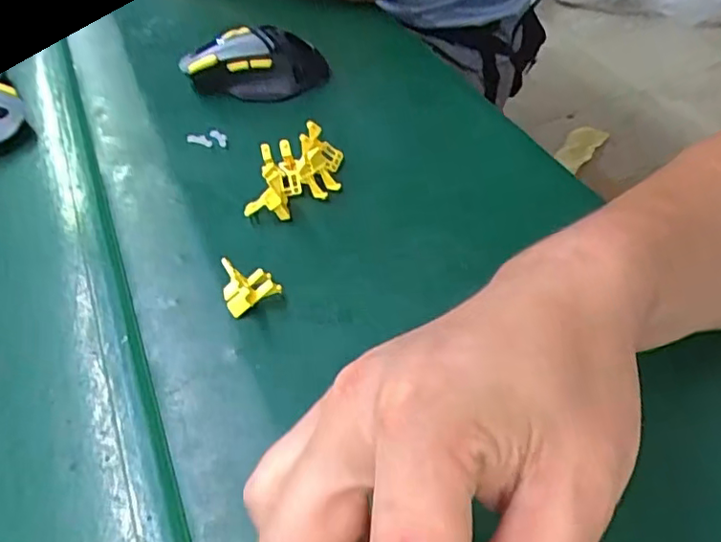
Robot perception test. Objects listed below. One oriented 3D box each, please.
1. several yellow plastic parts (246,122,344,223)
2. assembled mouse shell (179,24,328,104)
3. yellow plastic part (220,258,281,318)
[{"bbox_3d":[-0.042,-0.067,0.407,0.083,0.030,0.040,-37,55,-27],"label":"several yellow plastic parts"},{"bbox_3d":[-0.088,-0.175,0.505,0.119,0.037,0.064,-2,47,0],"label":"assembled mouse shell"},{"bbox_3d":[-0.062,0.006,0.335,0.030,0.027,0.019,-32,52,-24],"label":"yellow plastic part"}]

